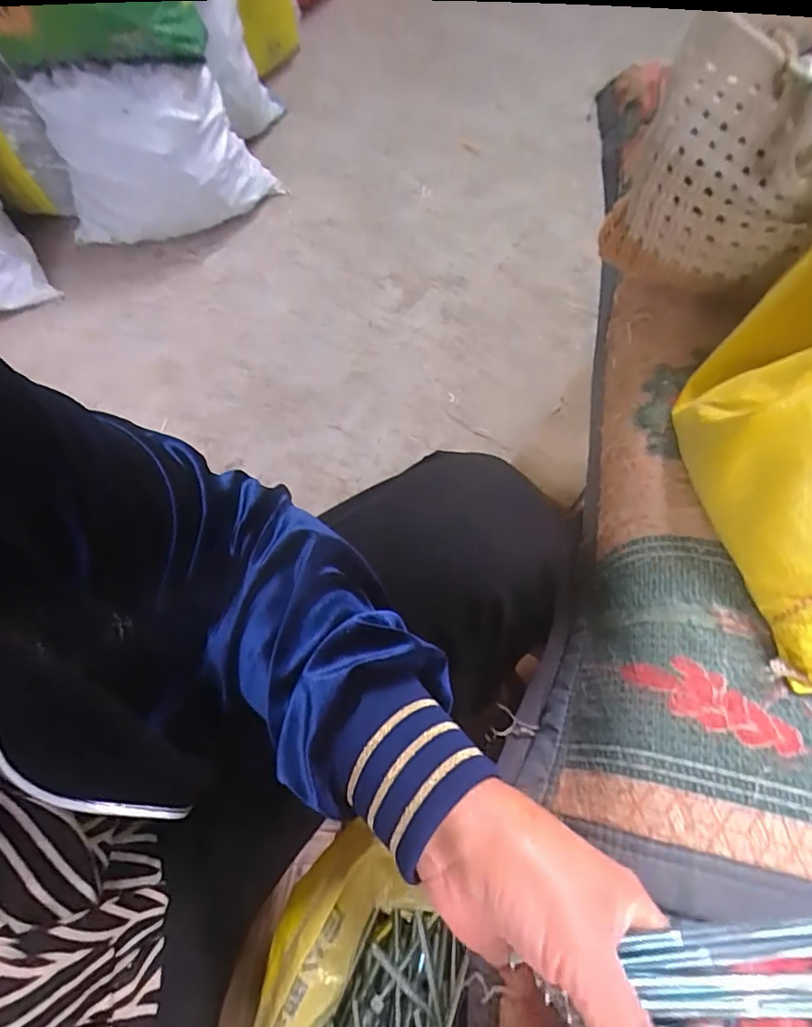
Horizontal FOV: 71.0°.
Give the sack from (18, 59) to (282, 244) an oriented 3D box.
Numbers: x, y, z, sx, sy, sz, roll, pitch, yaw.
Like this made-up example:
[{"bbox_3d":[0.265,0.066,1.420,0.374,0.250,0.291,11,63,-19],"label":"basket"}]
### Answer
[{"bbox_3d":[-0.442,-0.629,0.999,0.361,0.264,0.158,-14,66,-5],"label":"sack"}]

